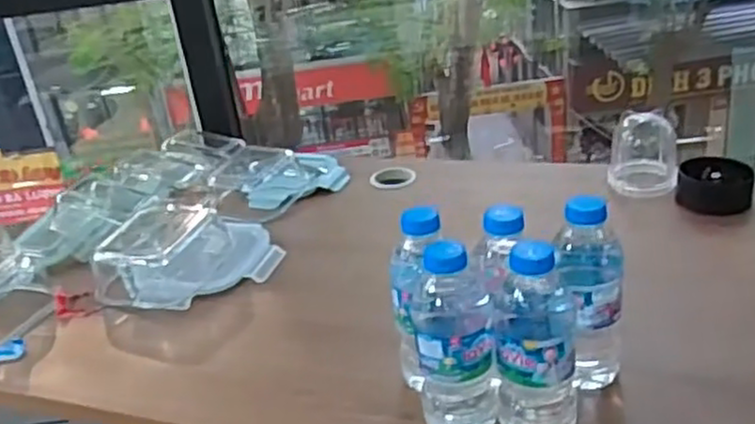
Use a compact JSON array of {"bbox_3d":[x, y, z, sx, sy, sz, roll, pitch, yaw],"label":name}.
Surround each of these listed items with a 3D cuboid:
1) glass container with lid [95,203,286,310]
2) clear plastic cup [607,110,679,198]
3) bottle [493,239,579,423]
[{"bbox_3d":[-0.230,0.051,0.866,0.214,0.063,0.141,-7,27,2],"label":"glass container with lid"},{"bbox_3d":[0.342,-0.072,0.922,0.084,0.090,0.073,5,29,23],"label":"clear plastic cup"},{"bbox_3d":[0.122,0.103,0.552,0.061,0.165,0.064,-1,27,12],"label":"bottle"}]

